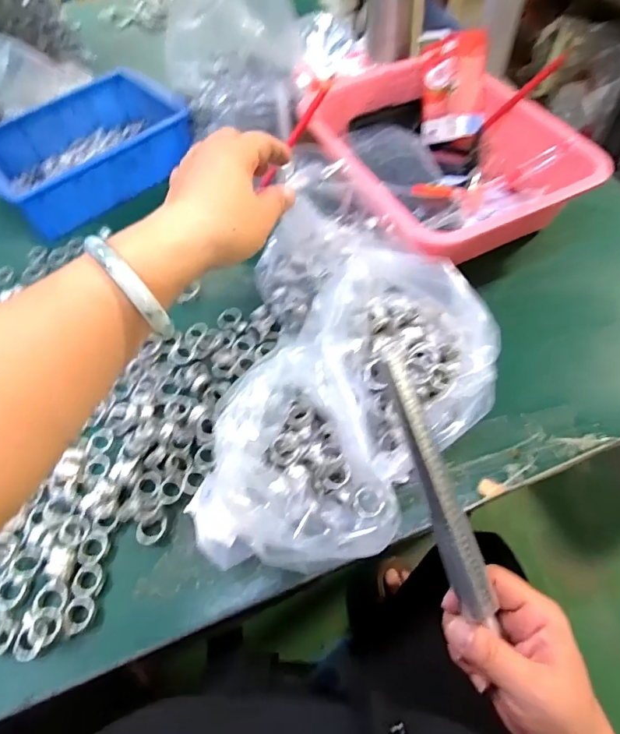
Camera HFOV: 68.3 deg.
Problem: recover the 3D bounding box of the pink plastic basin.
[{"bbox_3d":[0.137,-0.246,0.509,0.236,0.092,0.301,-18,58,-8],"label":"pink plastic basin"}]

